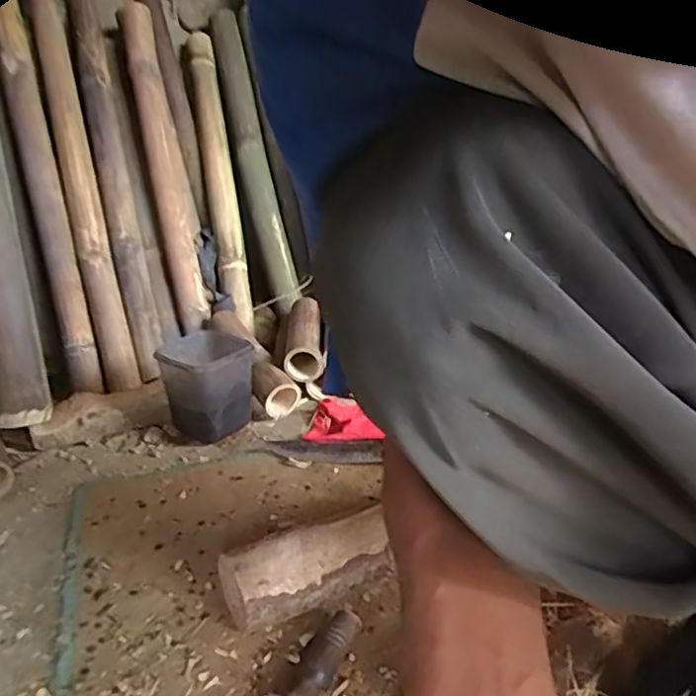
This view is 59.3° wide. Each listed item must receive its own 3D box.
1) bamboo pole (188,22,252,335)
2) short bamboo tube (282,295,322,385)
[{"bbox_3d":[-0.253,-0.345,1.218,0.059,0.655,0.068,-8,-12,-13],"label":"bamboo pole"},{"bbox_3d":[-0.080,-0.031,1.054,0.065,0.055,0.275,-4,20,-3],"label":"short bamboo tube"}]

